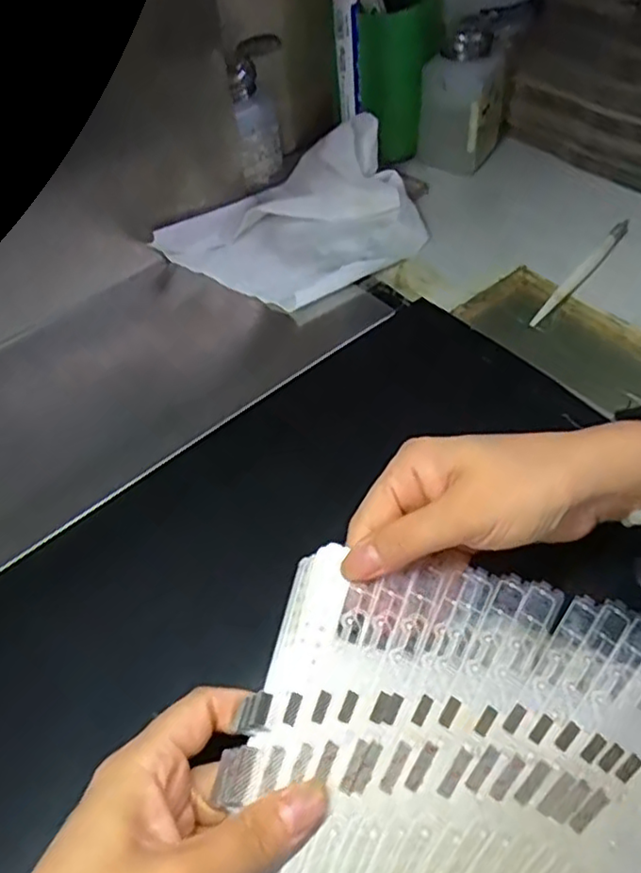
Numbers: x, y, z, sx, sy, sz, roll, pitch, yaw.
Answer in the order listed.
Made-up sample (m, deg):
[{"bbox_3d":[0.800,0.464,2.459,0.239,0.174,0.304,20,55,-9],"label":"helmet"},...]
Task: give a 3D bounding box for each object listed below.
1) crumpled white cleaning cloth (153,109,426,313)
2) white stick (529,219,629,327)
[{"bbox_3d":[-0.022,-0.167,0.476,0.185,0.065,0.135,-28,53,-16],"label":"crumpled white cleaning cloth"},{"bbox_3d":[0.192,-0.122,0.453,0.011,0.010,0.139,31,60,27],"label":"white stick"}]

